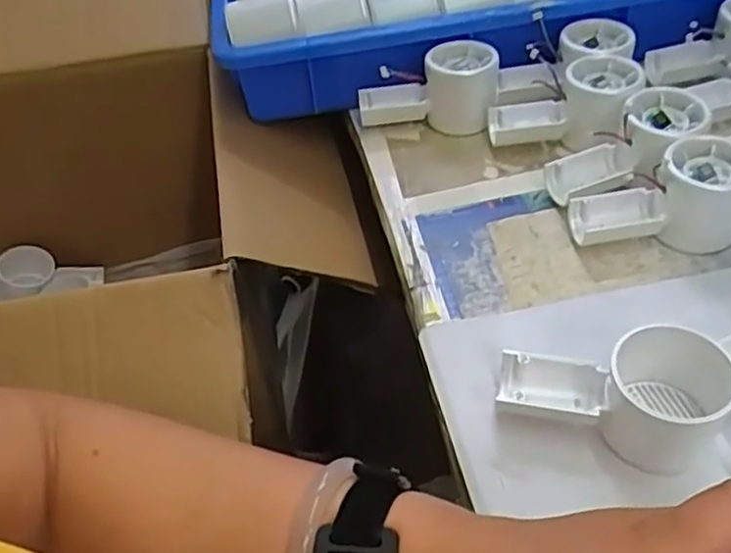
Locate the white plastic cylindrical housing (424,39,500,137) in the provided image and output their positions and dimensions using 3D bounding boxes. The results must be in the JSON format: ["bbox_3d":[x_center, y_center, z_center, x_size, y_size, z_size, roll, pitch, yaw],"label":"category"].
[{"bbox_3d":[0.080,-0.157,0.578,0.056,0.057,0.045,1,47,7],"label":"white plastic cylindrical housing"}]

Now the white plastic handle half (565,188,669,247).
[{"bbox_3d":[0.171,-0.040,0.477,0.058,0.024,0.034,-8,46,-2],"label":"white plastic handle half"}]

